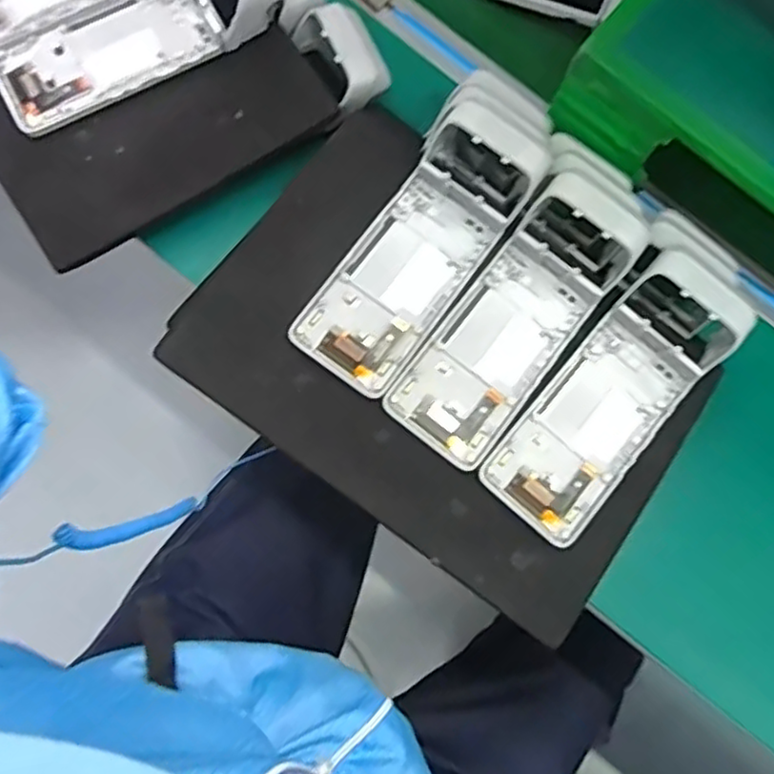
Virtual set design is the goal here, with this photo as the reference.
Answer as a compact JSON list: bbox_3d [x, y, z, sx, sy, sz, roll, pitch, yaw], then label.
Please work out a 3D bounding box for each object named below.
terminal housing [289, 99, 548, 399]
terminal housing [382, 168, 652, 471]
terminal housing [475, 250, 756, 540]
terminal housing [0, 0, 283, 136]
[{"bbox_3d":[0.028,-0.109,0.493,0.090,0.055,0.235,34,75,8],"label":"terminal housing"},{"bbox_3d":[0.098,-0.054,0.493,0.084,0.057,0.233,38,75,9],"label":"terminal housing"},{"bbox_3d":[0.167,0.004,0.491,0.086,0.060,0.228,41,76,10],"label":"terminal housing"},{"bbox_3d":[-0.194,-0.283,0.517,0.225,0.073,0.086,-28,76,-10],"label":"terminal housing"}]

